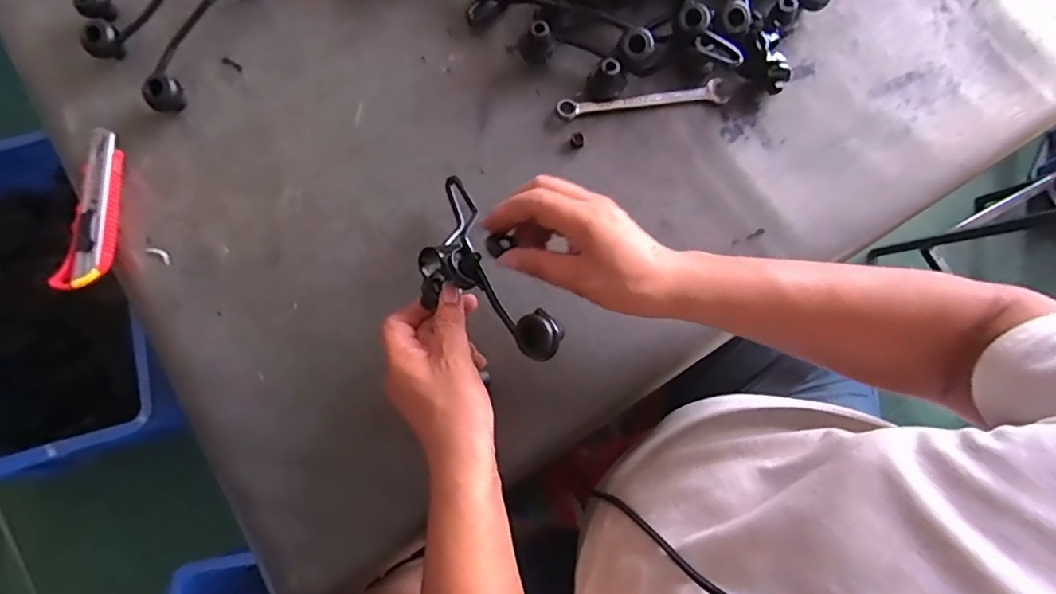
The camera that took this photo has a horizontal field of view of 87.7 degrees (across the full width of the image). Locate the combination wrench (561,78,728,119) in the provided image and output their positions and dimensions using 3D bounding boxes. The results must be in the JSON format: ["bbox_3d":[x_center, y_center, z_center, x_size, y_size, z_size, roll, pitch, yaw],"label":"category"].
[{"bbox_3d":[0.109,-0.191,0.530,0.160,0.010,0.025,-5,79,0],"label":"combination wrench"}]

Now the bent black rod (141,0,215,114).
[{"bbox_3d":[-0.312,-0.262,0.537,0.030,0.034,0.189,23,80,6],"label":"bent black rod"}]

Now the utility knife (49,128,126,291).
[{"bbox_3d":[-0.403,-0.081,0.516,0.040,0.022,0.150,5,79,2],"label":"utility knife"}]

